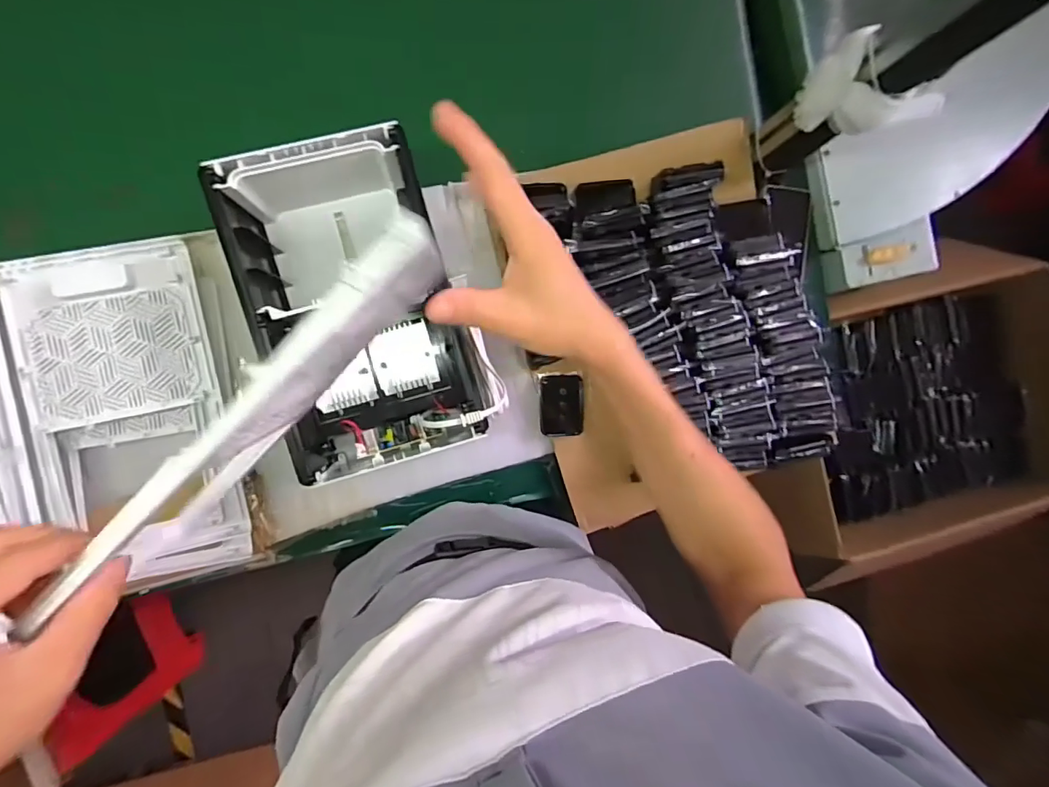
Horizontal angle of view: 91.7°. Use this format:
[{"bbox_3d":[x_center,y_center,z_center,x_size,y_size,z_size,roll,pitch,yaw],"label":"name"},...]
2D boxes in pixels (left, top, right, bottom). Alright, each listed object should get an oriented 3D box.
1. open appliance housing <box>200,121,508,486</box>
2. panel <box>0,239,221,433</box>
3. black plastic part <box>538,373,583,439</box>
[{"bbox_3d":[-0.179,-0.096,0.605,0.230,0.140,0.355,-16,96,-7],"label":"open appliance housing"},{"bbox_3d":[-0.474,-0.070,0.583,0.196,0.025,0.195,-12,95,-8],"label":"panel"},{"bbox_3d":[0.051,0.018,0.700,0.059,0.004,0.085,-1,99,11],"label":"black plastic part"}]

